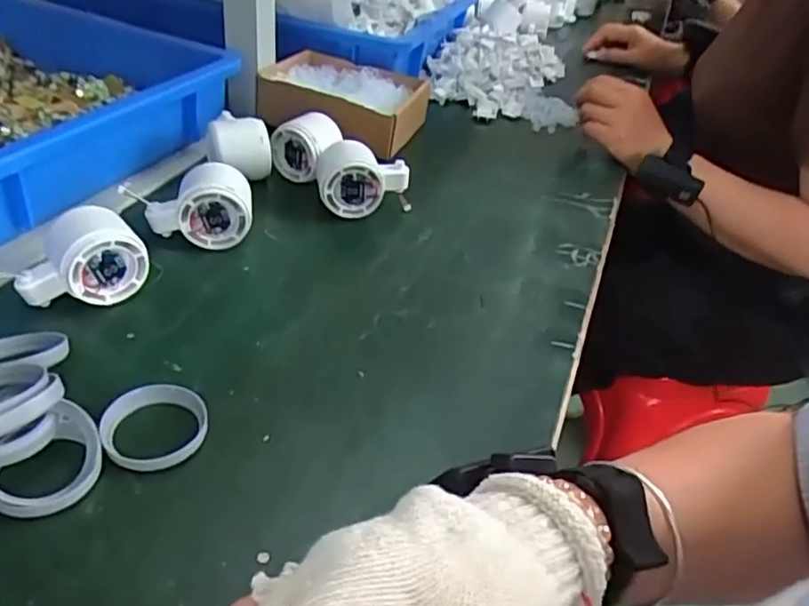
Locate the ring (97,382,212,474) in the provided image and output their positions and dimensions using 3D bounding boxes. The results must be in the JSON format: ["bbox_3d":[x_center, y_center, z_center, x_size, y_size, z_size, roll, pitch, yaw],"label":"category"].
[{"bbox_3d":[-0.148,0.073,0.384,0.058,0.011,0.059,4,37,-3],"label":"ring"}]

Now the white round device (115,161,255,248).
[{"bbox_3d":[-0.176,-0.082,0.546,0.102,0.061,0.049,6,37,-1],"label":"white round device"}]

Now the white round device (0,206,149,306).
[{"bbox_3d":[-0.240,-0.029,0.468,0.098,0.059,0.050,-15,42,-26],"label":"white round device"}]

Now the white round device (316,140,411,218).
[{"bbox_3d":[-0.038,-0.113,0.613,0.086,0.065,0.046,1,38,-7],"label":"white round device"}]

